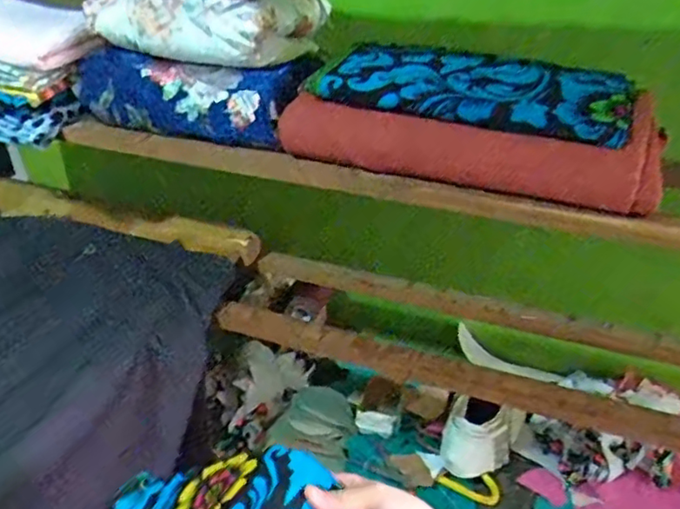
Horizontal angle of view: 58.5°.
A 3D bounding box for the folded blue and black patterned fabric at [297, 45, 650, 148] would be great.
[{"bbox_3d":[0.149,-0.188,0.681,0.335,0.053,0.151,12,33,20],"label":"folded blue and black patterned fabric"}]

